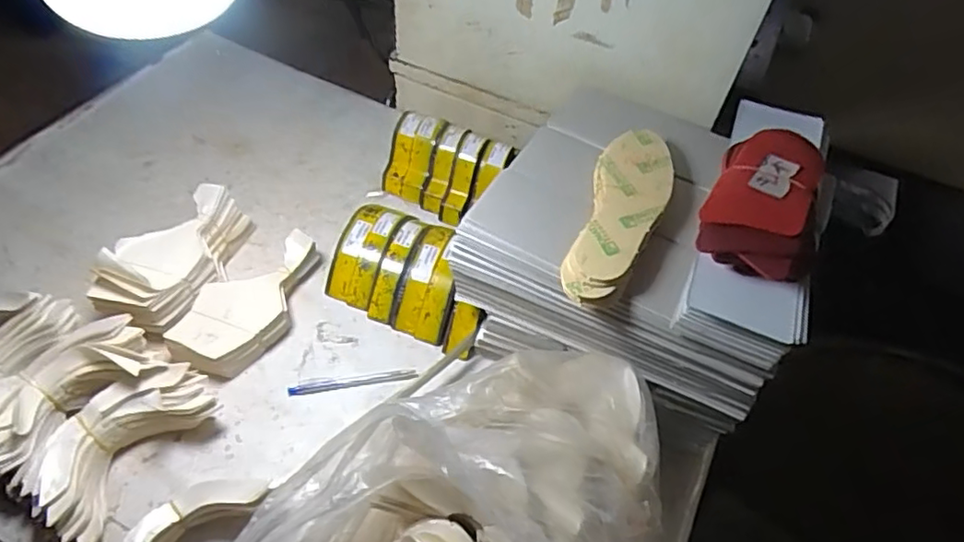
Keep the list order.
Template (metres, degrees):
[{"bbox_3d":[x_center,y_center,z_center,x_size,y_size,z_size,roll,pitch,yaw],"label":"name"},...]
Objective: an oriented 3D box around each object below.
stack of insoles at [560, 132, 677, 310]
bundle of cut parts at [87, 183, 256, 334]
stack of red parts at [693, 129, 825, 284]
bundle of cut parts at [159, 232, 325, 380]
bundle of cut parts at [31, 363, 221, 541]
[{"bbox_3d":[0.145,-0.067,0.630,0.075,0.027,0.242,19,53,9],"label":"stack of insoles"},{"bbox_3d":[-0.354,-0.023,0.733,0.079,0.088,0.210,18,38,8],"label":"bundle of cut parts"},{"bbox_3d":[0.264,-0.066,0.577,0.109,0.045,0.172,21,54,10],"label":"stack of red parts"},{"bbox_3d":[-0.263,0.038,0.726,0.190,0.058,0.102,-30,61,-25],"label":"bundle of cut parts"},{"bbox_3d":[-0.357,0.166,0.616,0.100,0.057,0.173,32,56,18],"label":"bundle of cut parts"}]

